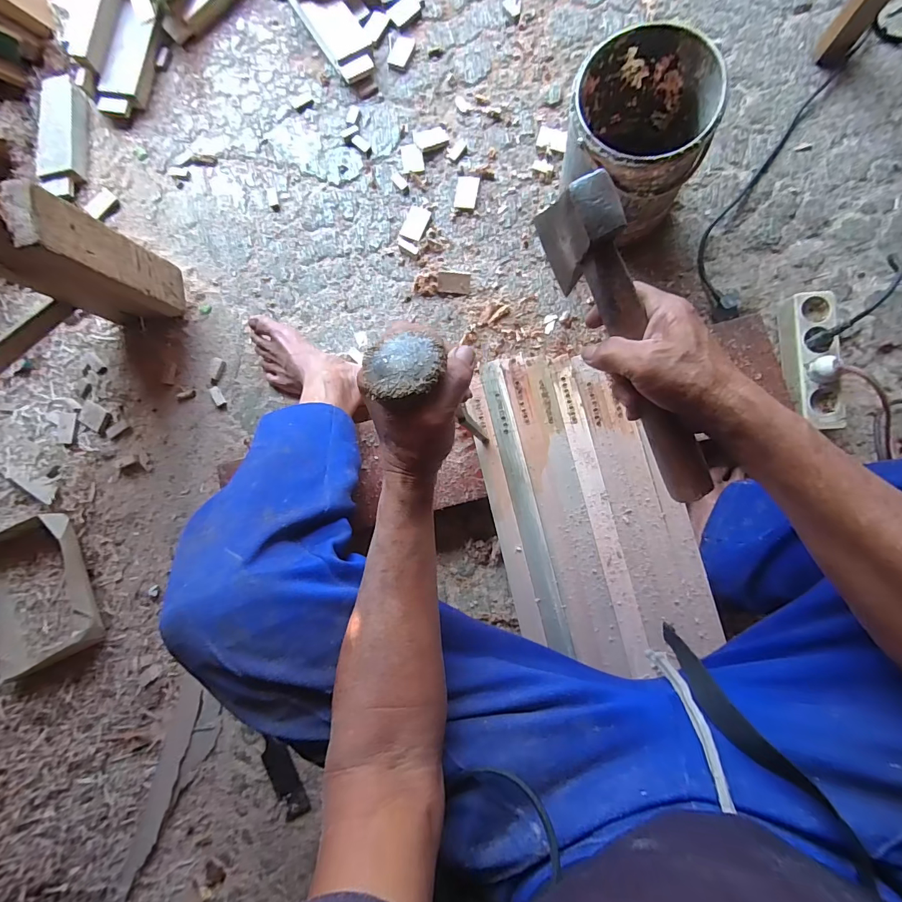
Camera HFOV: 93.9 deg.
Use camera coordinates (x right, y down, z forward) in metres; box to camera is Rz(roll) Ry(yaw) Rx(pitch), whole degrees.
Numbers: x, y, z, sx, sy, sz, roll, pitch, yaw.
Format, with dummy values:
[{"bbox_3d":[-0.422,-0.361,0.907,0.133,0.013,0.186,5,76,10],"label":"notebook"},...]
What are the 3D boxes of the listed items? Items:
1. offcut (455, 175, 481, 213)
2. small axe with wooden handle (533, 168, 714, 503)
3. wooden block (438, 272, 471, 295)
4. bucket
[{"bbox_3d":[0.027,-0.440,0.719,0.039,0.007,0.059,10,87,9],"label":"offcut"},{"bbox_3d":[0.149,-0.083,0.355,0.039,0.092,0.267,-26,96,5],"label":"small axe with wooden handle"},{"bbox_3d":[0.005,-0.280,0.700,0.054,0.009,0.035,2,109,1],"label":"wooden block"},{"bbox_3d":[0.257,-0.422,0.596,0.184,0.188,0.181,-1,85,8],"label":"bucket"}]

